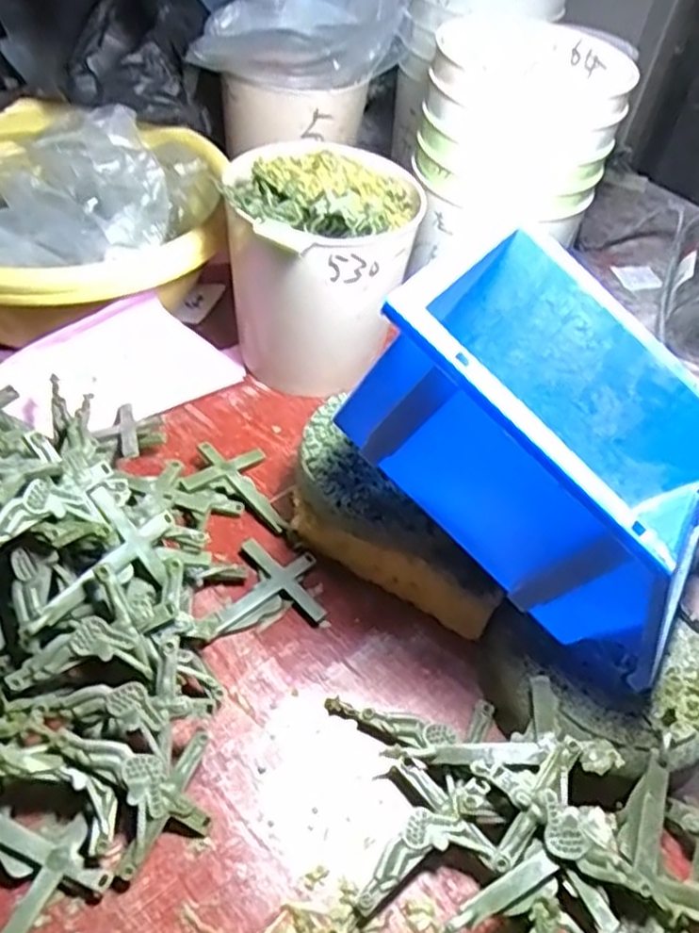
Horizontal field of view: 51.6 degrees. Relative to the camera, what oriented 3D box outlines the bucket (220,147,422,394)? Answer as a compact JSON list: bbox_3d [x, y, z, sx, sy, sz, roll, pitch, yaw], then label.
[{"bbox_3d":[-0.018,-0.119,0.452,0.107,0.130,0.101,4,47,-4],"label":"bucket"}]

